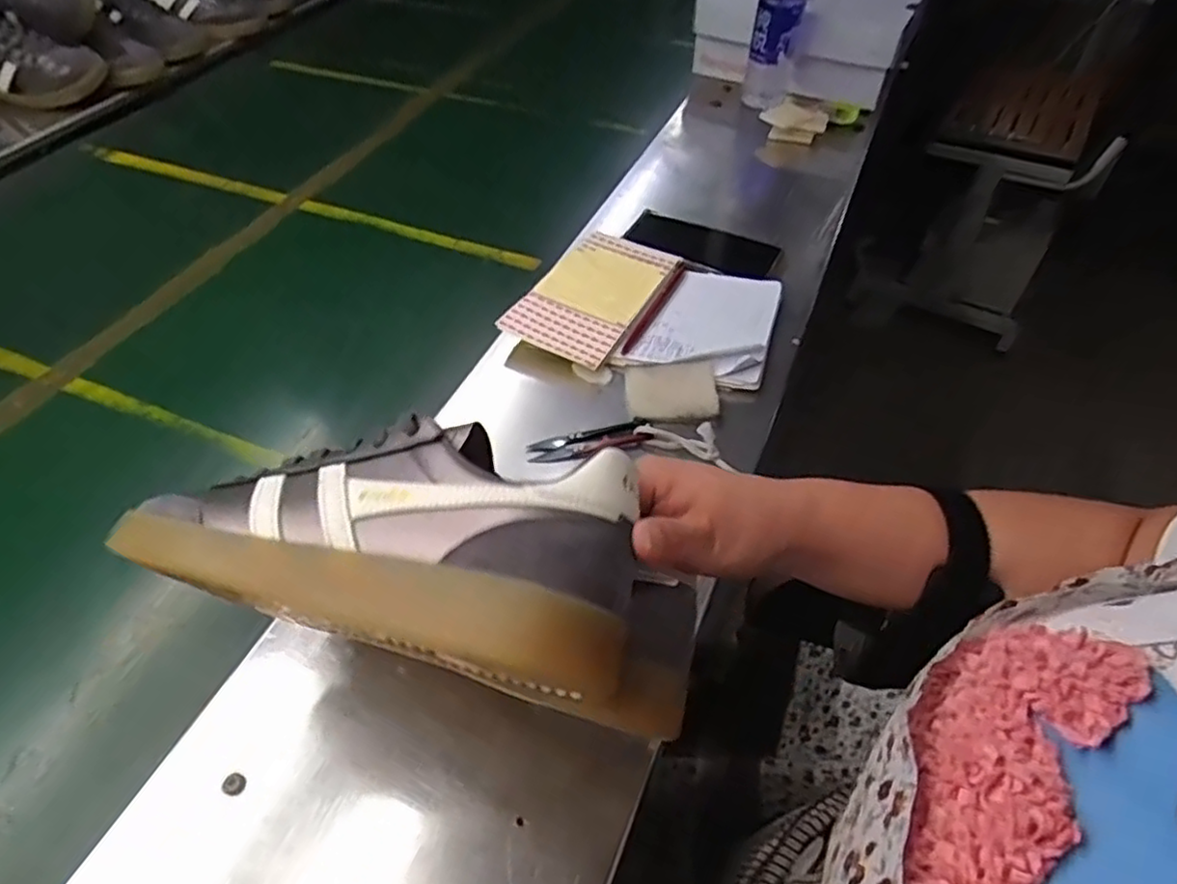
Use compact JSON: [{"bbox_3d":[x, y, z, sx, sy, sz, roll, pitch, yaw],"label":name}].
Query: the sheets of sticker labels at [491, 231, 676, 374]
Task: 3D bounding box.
[{"bbox_3d":[0.005,-0.147,0.668,0.100,0.012,0.182,27,54,13],"label":"sheets of sticker labels"}]

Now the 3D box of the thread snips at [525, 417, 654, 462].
[{"bbox_3d":[0.001,0.000,0.564,0.100,0.010,0.026,-12,51,-10],"label":"thread snips"}]

